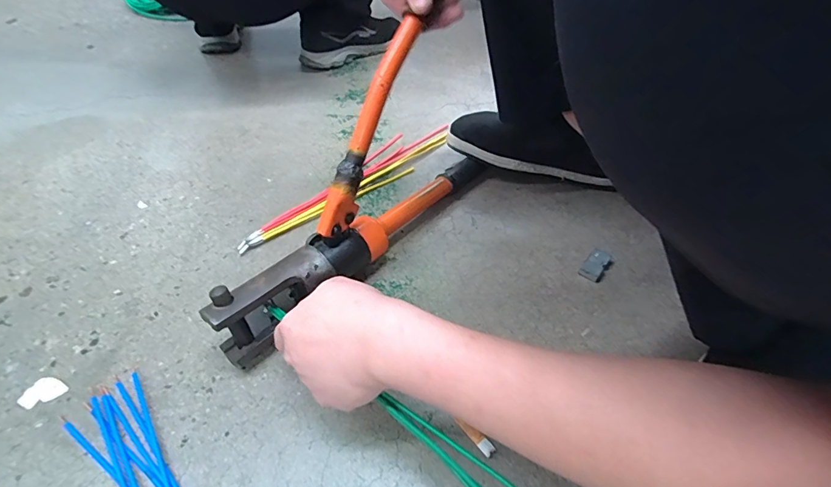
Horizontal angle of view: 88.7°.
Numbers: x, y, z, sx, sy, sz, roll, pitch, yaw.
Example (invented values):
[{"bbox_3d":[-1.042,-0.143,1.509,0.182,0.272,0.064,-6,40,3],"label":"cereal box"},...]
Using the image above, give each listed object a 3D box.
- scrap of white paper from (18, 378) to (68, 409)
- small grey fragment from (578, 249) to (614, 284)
[{"bbox_3d":[-0.350,0.141,0.399,0.030,0.005,0.030,0,47,0],"label":"scrap of white paper"},{"bbox_3d":[0.209,0.025,0.494,0.026,0.014,0.041,36,56,28],"label":"small grey fragment"}]

